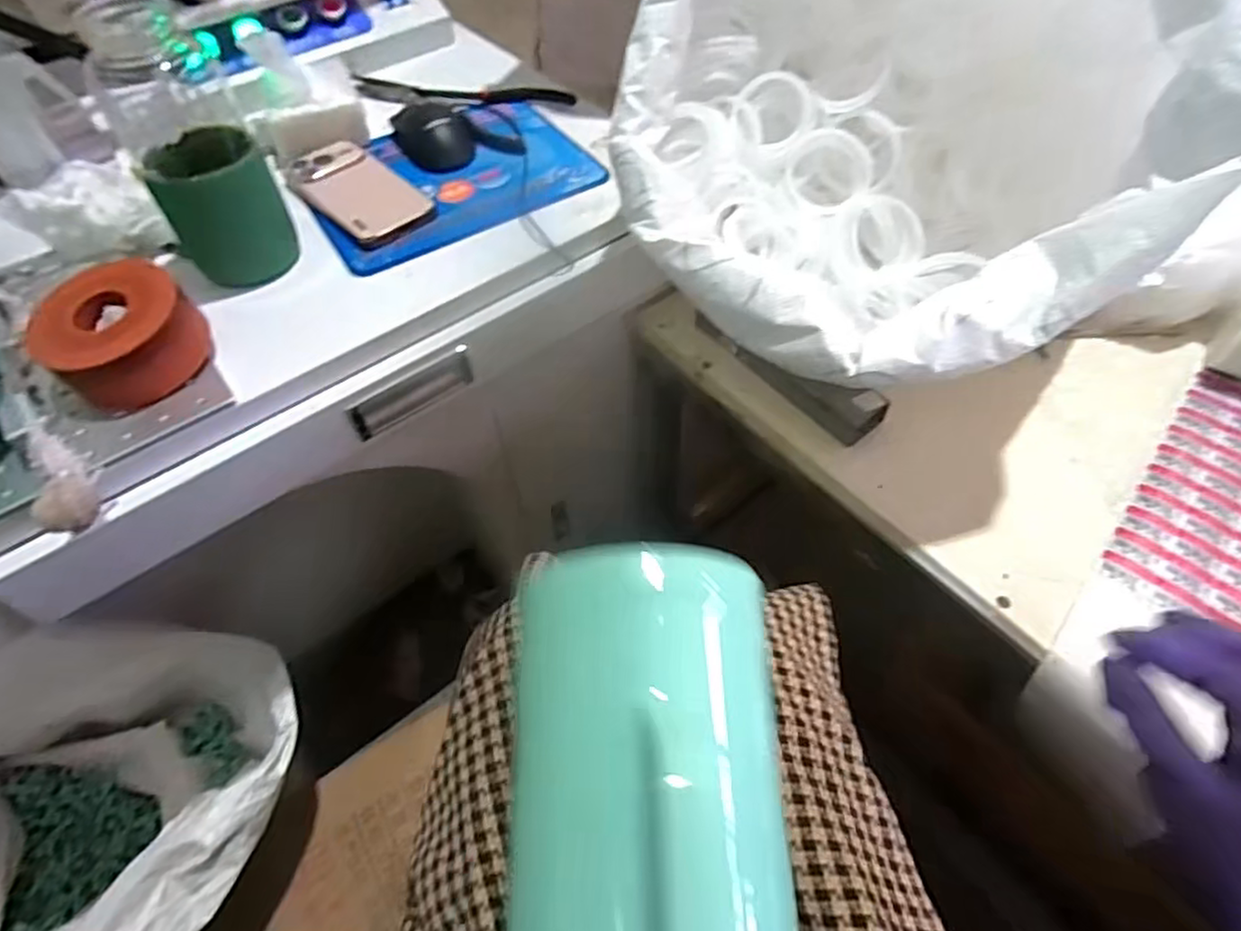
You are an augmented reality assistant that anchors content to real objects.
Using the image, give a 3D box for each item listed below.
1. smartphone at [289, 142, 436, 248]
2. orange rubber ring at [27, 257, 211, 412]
[{"bbox_3d":[-0.246,-0.256,0.636,0.153,0.011,0.079,39,63,23],"label":"smartphone"},{"bbox_3d":[-0.357,-0.092,0.490,0.082,0.064,0.098,35,63,24],"label":"orange rubber ring"}]

